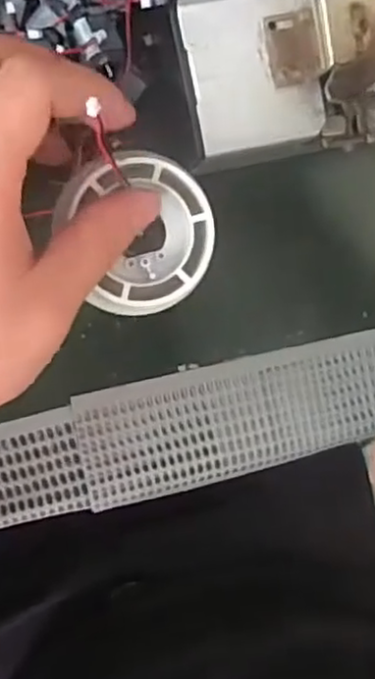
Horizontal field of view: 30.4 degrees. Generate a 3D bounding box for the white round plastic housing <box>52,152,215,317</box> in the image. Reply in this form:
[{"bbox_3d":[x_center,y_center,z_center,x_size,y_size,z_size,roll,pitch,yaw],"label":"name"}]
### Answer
[{"bbox_3d":[-0.017,-0.040,0.257,0.053,0.015,0.059,-28,97,-4],"label":"white round plastic housing"}]

